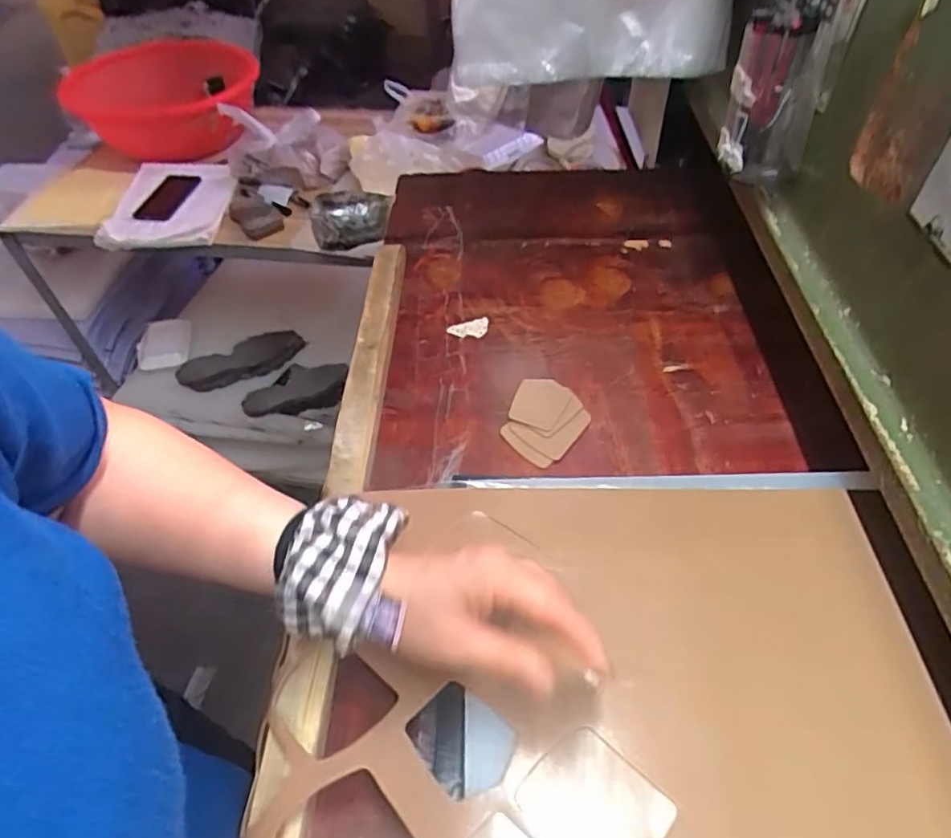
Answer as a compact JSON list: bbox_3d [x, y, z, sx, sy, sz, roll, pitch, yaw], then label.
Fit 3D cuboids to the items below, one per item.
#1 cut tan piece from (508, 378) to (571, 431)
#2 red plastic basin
[{"bbox_3d":[0.061,-0.015,0.585,0.050,0.009,0.060,13,50,14],"label":"cut tan piece"},{"bbox_3d":[-0.701,-0.729,1.409,0.392,0.115,0.491,-24,52,-17],"label":"red plastic basin"}]

